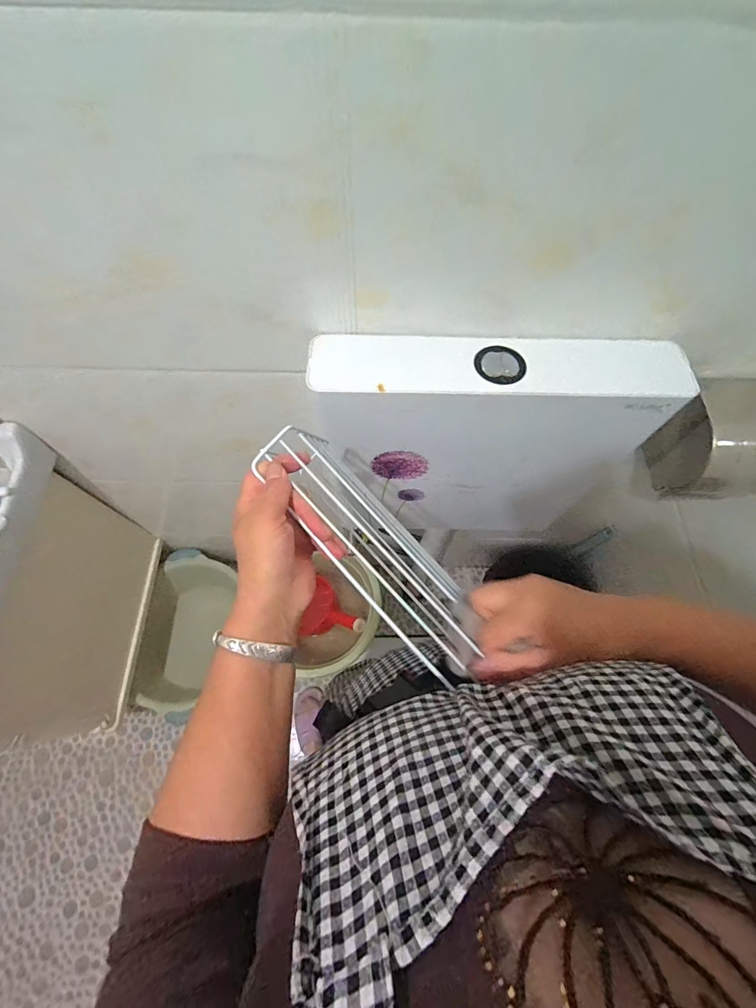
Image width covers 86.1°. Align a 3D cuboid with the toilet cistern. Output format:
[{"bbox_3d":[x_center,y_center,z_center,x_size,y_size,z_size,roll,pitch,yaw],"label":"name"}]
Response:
[{"bbox_3d":[0.129,-0.074,0.562,0.393,0.303,0.115,8,66,2],"label":"toilet cistern"}]

